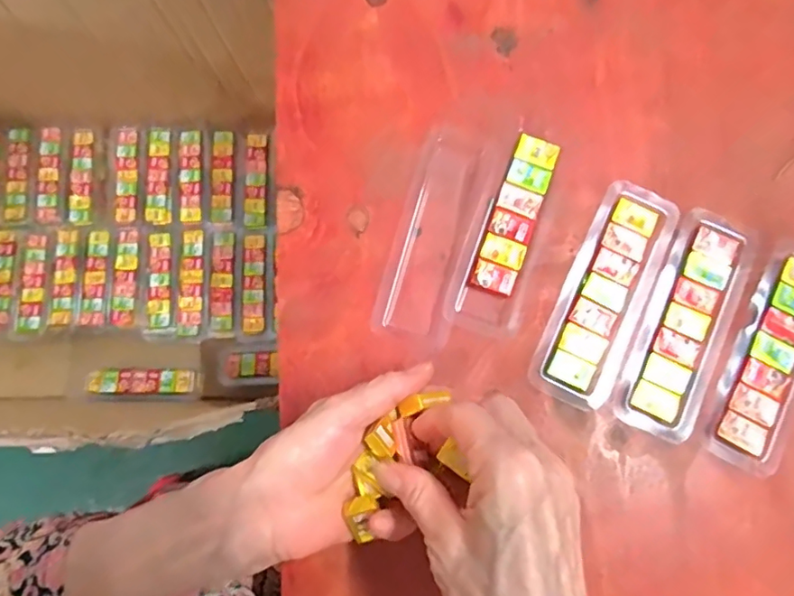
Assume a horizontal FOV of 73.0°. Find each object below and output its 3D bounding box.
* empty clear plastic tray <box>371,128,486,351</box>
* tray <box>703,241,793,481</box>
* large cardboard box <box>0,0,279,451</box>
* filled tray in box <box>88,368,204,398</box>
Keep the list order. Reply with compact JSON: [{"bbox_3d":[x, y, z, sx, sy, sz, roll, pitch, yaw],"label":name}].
[{"bbox_3d":[0.022,-0.031,0.327,0.044,0.005,0.119,17,81,3],"label":"empty clear plastic tray"},{"bbox_3d":[0.224,0.033,0.315,0.046,0.006,0.140,27,81,5],"label":"tray"},{"bbox_3d":[-0.367,-0.068,0.555,0.490,0.303,0.417,5,80,1],"label":"large cardboard box"},{"bbox_3d":[-0.301,0.103,0.653,0.131,0.037,0.031,-1,80,0],"label":"filled tray in box"}]

